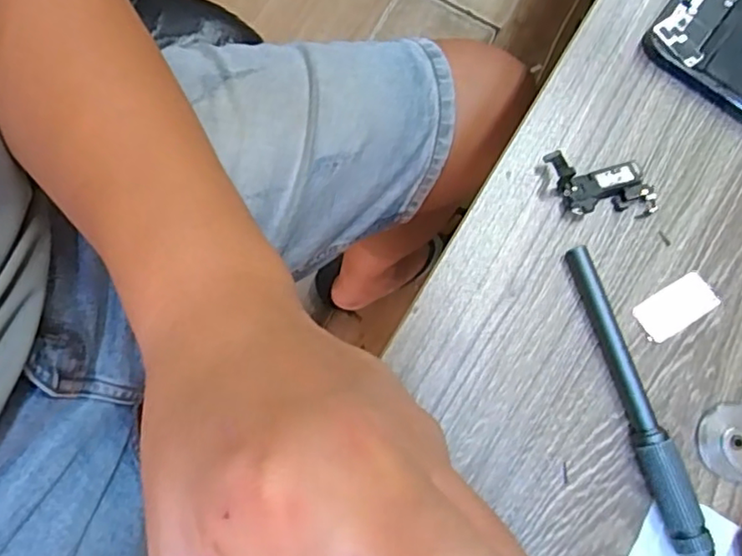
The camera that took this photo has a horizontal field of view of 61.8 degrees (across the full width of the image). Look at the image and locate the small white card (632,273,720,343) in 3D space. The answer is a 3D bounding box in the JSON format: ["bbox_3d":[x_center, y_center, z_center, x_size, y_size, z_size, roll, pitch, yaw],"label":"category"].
[{"bbox_3d":[0.117,0.011,0.237,0.031,0.004,0.016,-31,78,-7],"label":"small white card"}]

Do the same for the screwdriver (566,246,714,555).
[{"bbox_3d":[0.099,0.058,0.221,0.011,0.011,0.144,-17,77,-4],"label":"screwdriver"}]

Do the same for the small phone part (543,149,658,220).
[{"bbox_3d":[0.091,-0.036,0.241,0.045,0.009,0.022,5,88,-6],"label":"small phone part"}]

